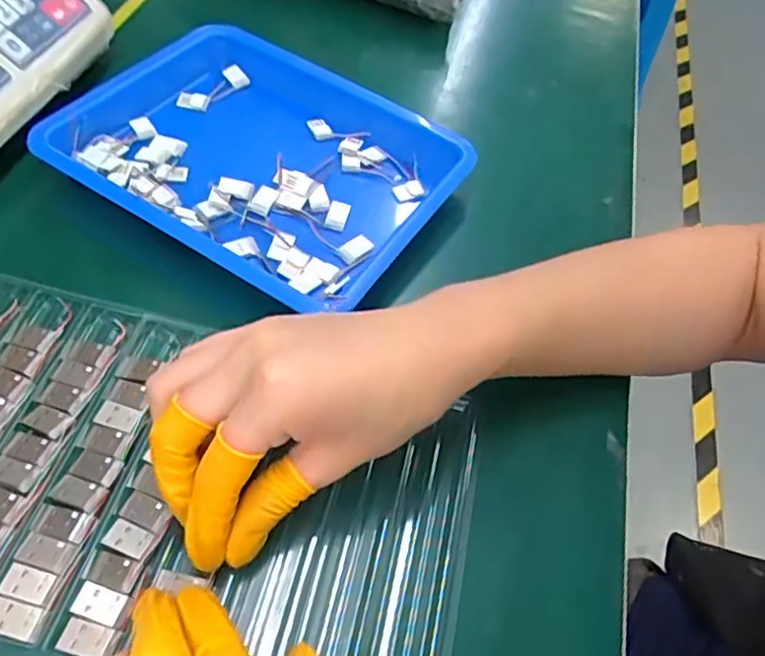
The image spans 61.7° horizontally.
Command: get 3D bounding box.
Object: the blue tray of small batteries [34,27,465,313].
[{"bbox_3d":[-0.073,-0.105,0.376,0.208,0.034,0.162,30,56,12],"label":"blue tray of small batteries"}]

